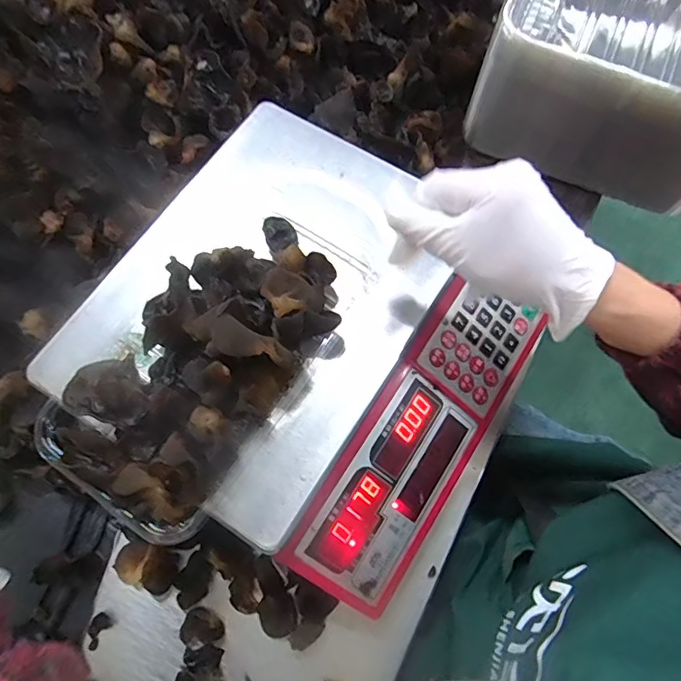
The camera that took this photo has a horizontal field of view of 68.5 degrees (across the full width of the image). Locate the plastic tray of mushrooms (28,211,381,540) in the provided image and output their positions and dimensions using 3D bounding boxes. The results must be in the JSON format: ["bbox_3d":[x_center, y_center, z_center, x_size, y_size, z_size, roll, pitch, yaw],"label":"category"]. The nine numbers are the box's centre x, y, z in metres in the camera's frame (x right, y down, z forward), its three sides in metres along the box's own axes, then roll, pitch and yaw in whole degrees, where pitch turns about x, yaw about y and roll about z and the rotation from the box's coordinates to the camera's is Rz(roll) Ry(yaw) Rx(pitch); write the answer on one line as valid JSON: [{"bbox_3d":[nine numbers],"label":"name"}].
[{"bbox_3d":[-0.084,0.007,0.337,0.121,0.047,0.225,36,73,12],"label":"plastic tray of mushrooms"}]

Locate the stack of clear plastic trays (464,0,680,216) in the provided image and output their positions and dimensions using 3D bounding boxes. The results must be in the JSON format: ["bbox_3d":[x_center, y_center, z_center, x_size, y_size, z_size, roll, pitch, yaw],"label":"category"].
[{"bbox_3d":[0.259,-0.239,0.461,0.237,0.130,0.141,21,71,7],"label":"stack of clear plastic trays"}]

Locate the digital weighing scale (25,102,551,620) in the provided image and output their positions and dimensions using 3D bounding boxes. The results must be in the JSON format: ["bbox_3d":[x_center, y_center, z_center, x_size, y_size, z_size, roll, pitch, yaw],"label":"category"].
[{"bbox_3d":[-0.017,-0.002,0.396,0.314,0.089,0.304,33,73,11],"label":"digital weighing scale"}]

